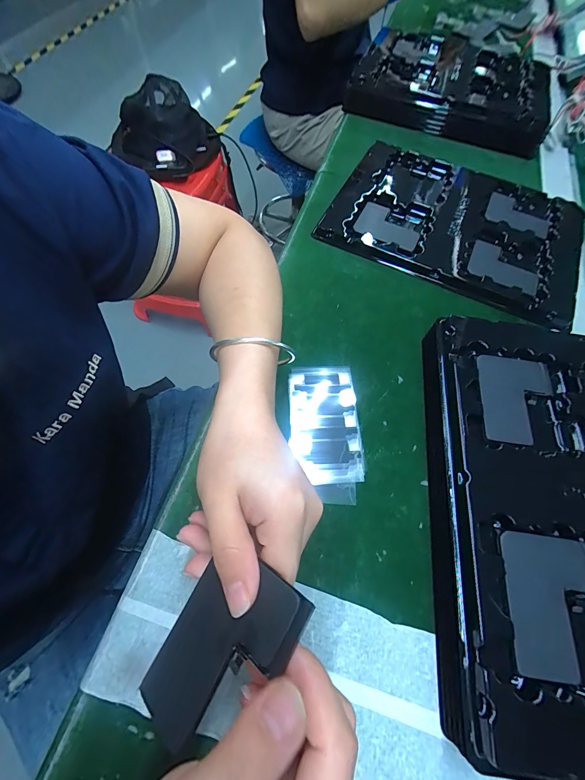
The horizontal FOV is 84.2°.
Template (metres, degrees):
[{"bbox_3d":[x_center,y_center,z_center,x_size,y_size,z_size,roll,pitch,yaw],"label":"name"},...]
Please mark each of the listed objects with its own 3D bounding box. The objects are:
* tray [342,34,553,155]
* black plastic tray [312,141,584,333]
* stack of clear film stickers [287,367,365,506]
[{"bbox_3d":[0.290,-0.533,0.558,0.299,0.069,0.284,25,68,9],"label":"tray"},{"bbox_3d":[0.199,-0.213,0.407,0.289,0.024,0.230,25,64,9],"label":"black plastic tray"},{"bbox_3d":[0.027,0.033,0.278,0.058,0.006,0.119,0,63,-4],"label":"stack of clear film stickers"}]

